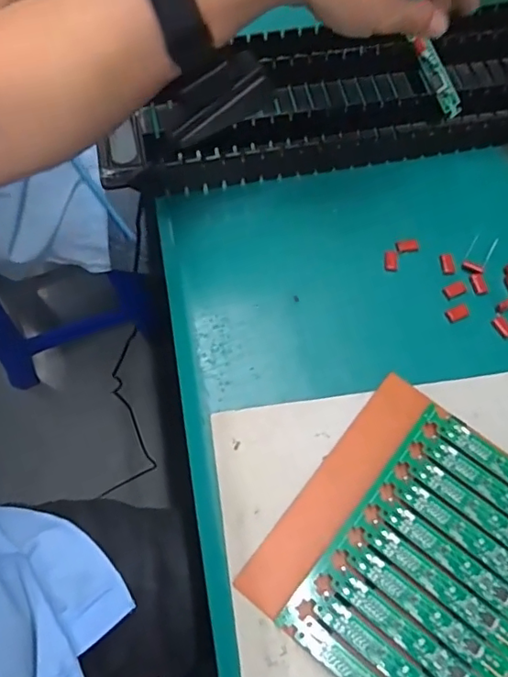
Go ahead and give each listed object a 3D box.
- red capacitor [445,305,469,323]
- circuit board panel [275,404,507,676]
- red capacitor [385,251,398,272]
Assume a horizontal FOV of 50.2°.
[{"bbox_3d":[0.149,-0.018,0.396,0.016,0.004,0.010,-18,65,-10],"label":"red capacitor"},{"bbox_3d":[0.113,0.136,0.316,0.118,0.012,0.164,37,68,16],"label":"circuit board panel"},{"bbox_3d":[0.105,-0.060,0.413,0.009,0.004,0.017,5,63,1],"label":"red capacitor"}]

